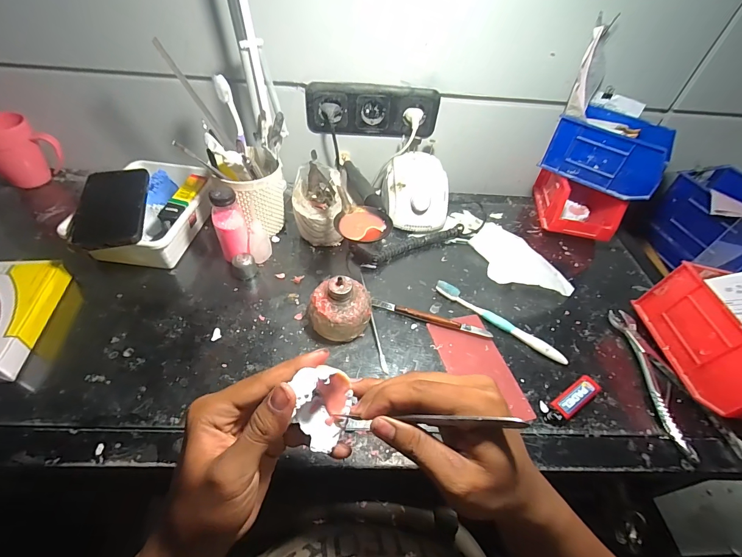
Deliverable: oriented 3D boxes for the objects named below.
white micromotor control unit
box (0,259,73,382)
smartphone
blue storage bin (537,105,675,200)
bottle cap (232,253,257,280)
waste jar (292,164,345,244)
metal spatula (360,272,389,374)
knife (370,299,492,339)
[{"bbox_3d":[0.075,-0.148,0.596,0.107,0.077,0.137,3,48,-4],"label":"white micromotor control unit"},{"bbox_3d":[-0.422,0.048,0.393,0.081,0.034,0.160,-2,49,-8],"label":"box"},{"bbox_3d":[-0.350,-0.099,0.464,0.081,0.008,0.163,-11,51,-16],"label":"smartphone"},{"bbox_3d":[0.383,-0.203,0.550,0.162,0.083,0.105,36,54,24],"label":"blue storage bin"},{"bbox_3d":[-0.180,-0.018,0.483,0.032,0.030,0.027,-17,52,-20],"label":"bottle cap"},{"bbox_3d":[-0.076,-0.108,0.520,0.081,0.112,0.076,-1,49,-7],"label":"waste jar"},{"bbox_3d":[0.001,0.051,0.454,0.007,0.008,0.151,-7,50,-12],"label":"metal spatula"},{"bbox_3d":[0.078,0.053,0.456,0.159,0.014,0.017,18,49,9],"label":"knife"}]

